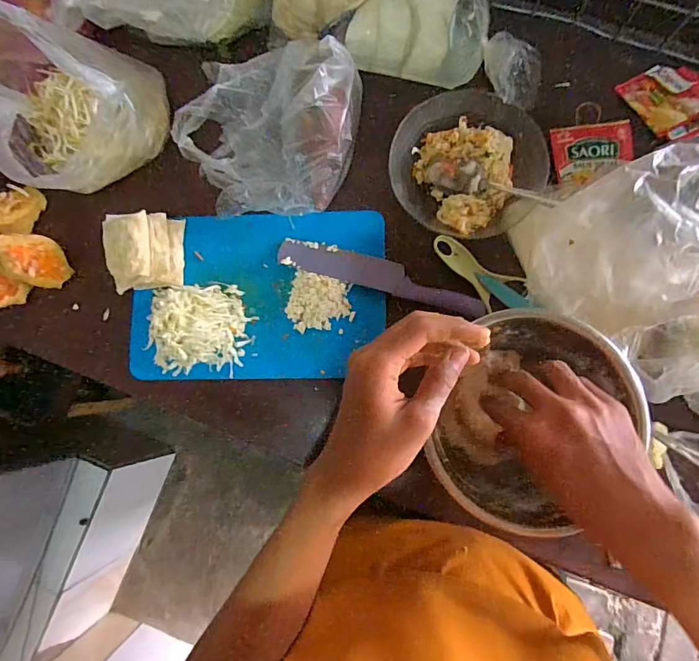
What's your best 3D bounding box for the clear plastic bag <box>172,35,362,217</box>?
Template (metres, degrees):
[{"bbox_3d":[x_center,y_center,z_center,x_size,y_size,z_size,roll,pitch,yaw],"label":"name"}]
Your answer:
[{"bbox_3d":[-0.090,-0.216,0.466,0.182,0.072,0.193,20,84,6],"label":"clear plastic bag"}]

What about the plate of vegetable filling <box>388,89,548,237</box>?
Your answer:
[{"bbox_3d":[0.125,-0.182,0.472,0.156,0.036,0.148,-1,83,4],"label":"plate of vegetable filling"}]

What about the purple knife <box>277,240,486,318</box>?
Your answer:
[{"bbox_3d":[0.035,-0.062,0.482,0.232,0.011,0.036,15,84,6],"label":"purple knife"}]

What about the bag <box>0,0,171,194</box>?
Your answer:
[{"bbox_3d":[-0.303,-0.234,0.442,0.155,0.154,0.158,4,83,5],"label":"bag"}]

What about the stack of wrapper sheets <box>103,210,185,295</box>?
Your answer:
[{"bbox_3d":[-0.233,-0.088,0.484,0.078,0.055,0.083,-2,83,4],"label":"stack of wrapper sheets"}]

